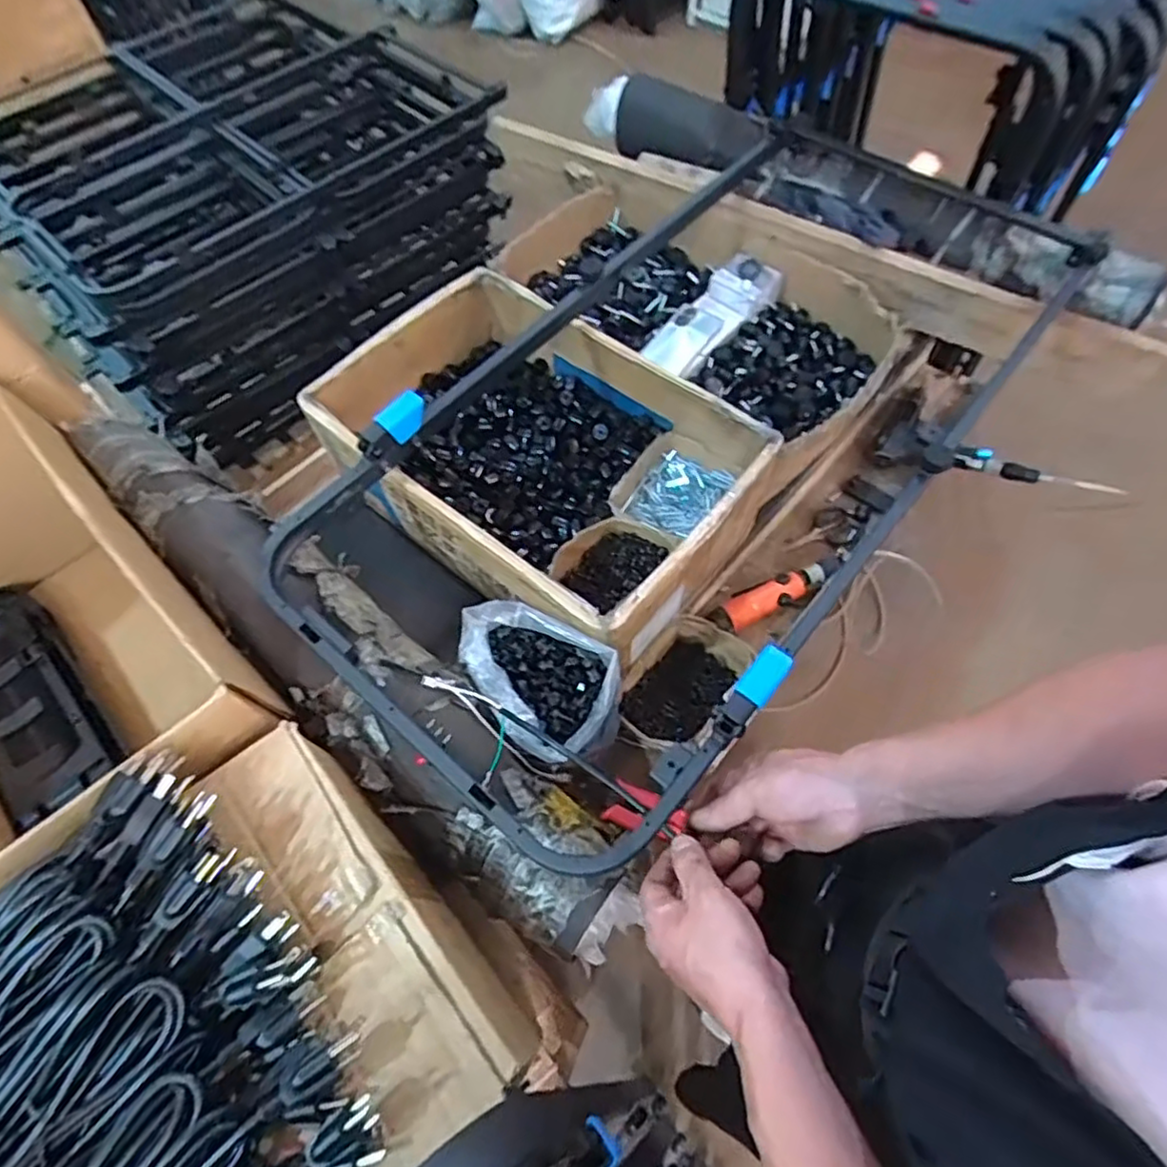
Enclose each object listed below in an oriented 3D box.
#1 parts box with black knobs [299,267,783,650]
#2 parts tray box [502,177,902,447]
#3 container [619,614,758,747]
[{"bbox_3d":[-0.059,-0.173,0.891,0.544,0.142,0.365,39,69,20],"label":"parts box with black knobs"},{"bbox_3d":[0.187,-0.447,1.072,0.622,0.123,0.263,36,68,19],"label":"parts tray box"},{"bbox_3d":[0.119,0.130,0.831,0.112,0.069,0.173,33,68,18],"label":"container"}]

